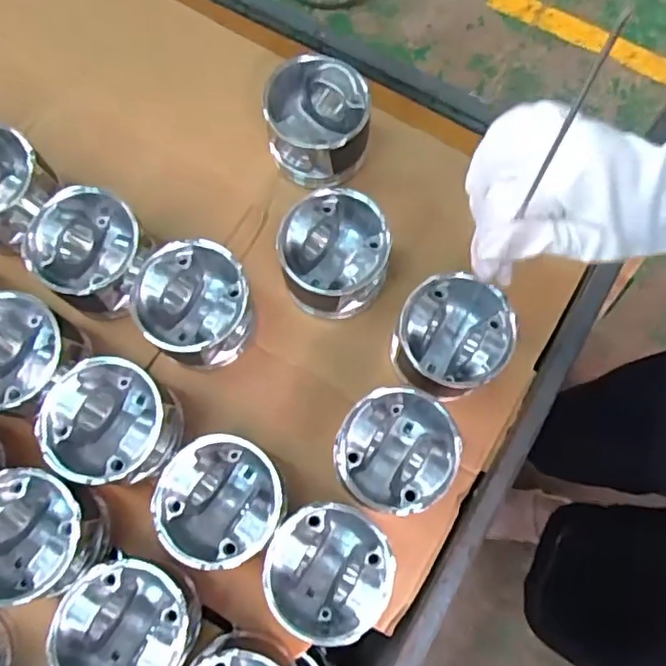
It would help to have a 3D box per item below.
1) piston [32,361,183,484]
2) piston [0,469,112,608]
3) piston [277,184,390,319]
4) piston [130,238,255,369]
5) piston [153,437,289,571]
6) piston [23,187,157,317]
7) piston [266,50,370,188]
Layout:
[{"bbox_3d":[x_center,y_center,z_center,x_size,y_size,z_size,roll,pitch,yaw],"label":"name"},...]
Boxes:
[{"bbox_3d":[-0.177,0.075,0.501,0.092,0.079,0.092,2,75,1],"label":"piston"},{"bbox_3d":[-0.229,0.156,0.478,0.098,0.085,0.089,7,75,2],"label":"piston"},{"bbox_3d":[0.002,-0.068,0.544,0.091,0.079,0.104,25,77,7],"label":"piston"},{"bbox_3d":[-0.116,-0.021,0.530,0.094,0.086,0.092,0,75,1],"label":"piston"},{"bbox_3d":[-0.085,0.134,0.490,0.096,0.082,0.096,0,75,1],"label":"piston"},{"bbox_3d":[-0.205,-0.066,0.540,0.092,0.082,0.095,43,79,11],"label":"piston"},{"bbox_3d":[-0.014,-0.191,0.567,0.090,0.080,0.089,0,75,1],"label":"piston"}]

